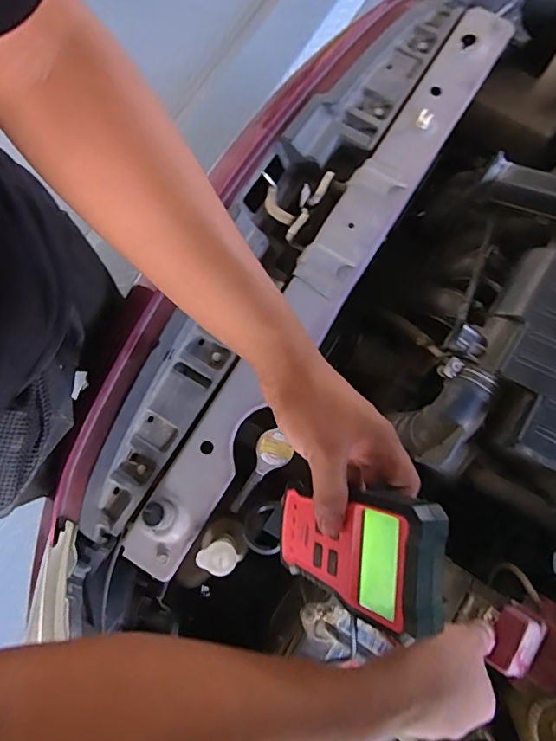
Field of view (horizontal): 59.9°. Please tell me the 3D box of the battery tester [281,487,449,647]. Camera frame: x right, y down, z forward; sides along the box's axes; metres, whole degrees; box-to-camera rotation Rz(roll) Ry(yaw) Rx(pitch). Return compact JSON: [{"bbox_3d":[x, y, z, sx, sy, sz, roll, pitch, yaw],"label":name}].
[{"bbox_3d":[0.052,0.125,0.342,0.021,0.137,0.081,11,79,-33],"label":"battery tester"}]

